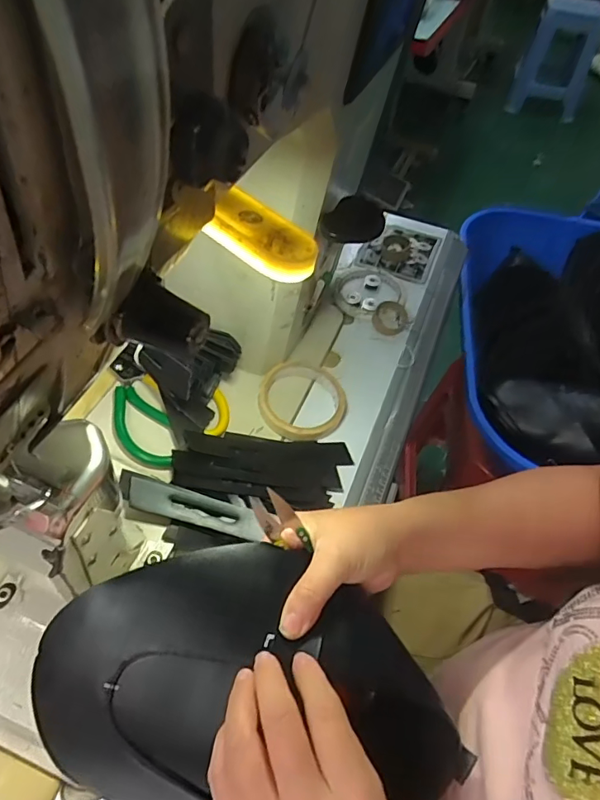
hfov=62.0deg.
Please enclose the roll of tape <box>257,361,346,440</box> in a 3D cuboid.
[{"bbox_3d":[0.004,-0.001,0.521,0.088,0.020,0.090,3,53,-4],"label":"roll of tape"}]

